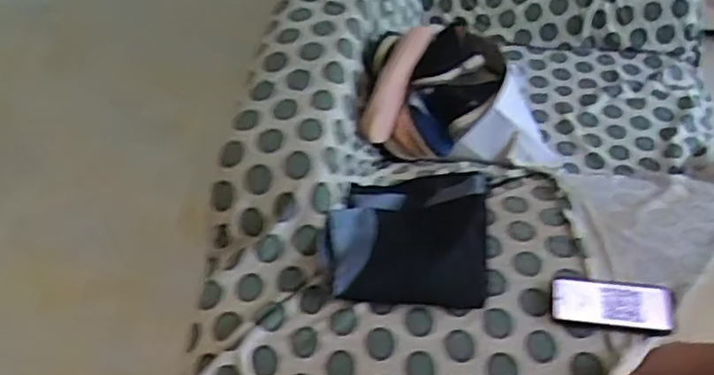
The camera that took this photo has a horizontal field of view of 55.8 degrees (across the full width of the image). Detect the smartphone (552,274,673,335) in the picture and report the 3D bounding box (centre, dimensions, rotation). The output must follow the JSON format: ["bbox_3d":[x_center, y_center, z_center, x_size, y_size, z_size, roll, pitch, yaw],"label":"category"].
[{"bbox_3d":[0.357,0.161,0.939,0.164,0.015,0.074,6,48,9],"label":"smartphone"}]

